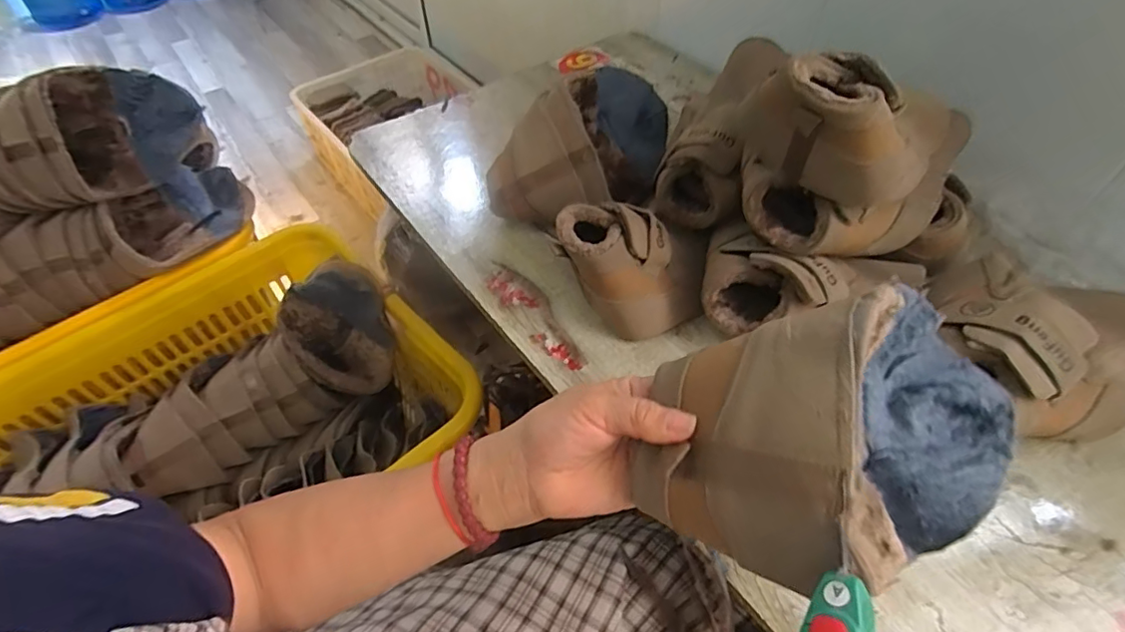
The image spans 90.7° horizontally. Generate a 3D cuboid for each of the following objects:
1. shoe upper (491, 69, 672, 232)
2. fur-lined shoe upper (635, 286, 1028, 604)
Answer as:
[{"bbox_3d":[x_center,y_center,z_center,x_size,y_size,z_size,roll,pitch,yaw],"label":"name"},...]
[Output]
[{"bbox_3d":[0.045,-0.210,0.705,0.294,0.139,0.116,-32,57,-25],"label":"shoe upper"},{"bbox_3d":[0.179,0.070,0.323,0.247,0.121,0.118,3,45,-30],"label":"fur-lined shoe upper"}]

